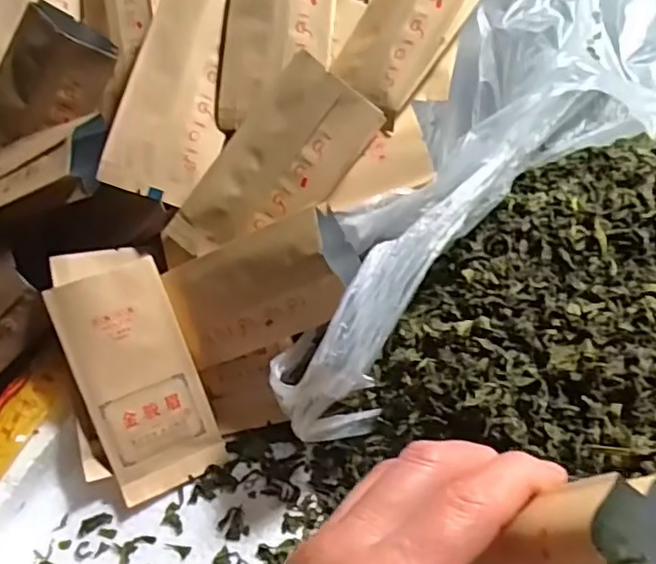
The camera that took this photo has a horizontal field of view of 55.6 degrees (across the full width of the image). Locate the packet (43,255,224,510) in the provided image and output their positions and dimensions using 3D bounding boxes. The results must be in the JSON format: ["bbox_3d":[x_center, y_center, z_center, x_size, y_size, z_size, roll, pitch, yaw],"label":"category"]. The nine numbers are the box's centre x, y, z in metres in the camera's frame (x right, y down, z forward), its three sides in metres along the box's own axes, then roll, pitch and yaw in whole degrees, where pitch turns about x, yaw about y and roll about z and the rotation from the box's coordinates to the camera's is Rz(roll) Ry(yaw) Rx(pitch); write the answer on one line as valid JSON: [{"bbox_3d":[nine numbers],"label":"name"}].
[{"bbox_3d":[-0.090,0.047,0.301,0.053,0.006,0.109,-22,98,-18],"label":"packet"}]

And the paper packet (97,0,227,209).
[{"bbox_3d":[-0.072,-0.097,0.311,0.049,0.007,0.114,18,84,-9],"label":"paper packet"}]

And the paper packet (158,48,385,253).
[{"bbox_3d":[-0.027,-0.050,0.295,0.054,0.010,0.108,38,106,3],"label":"paper packet"}]

